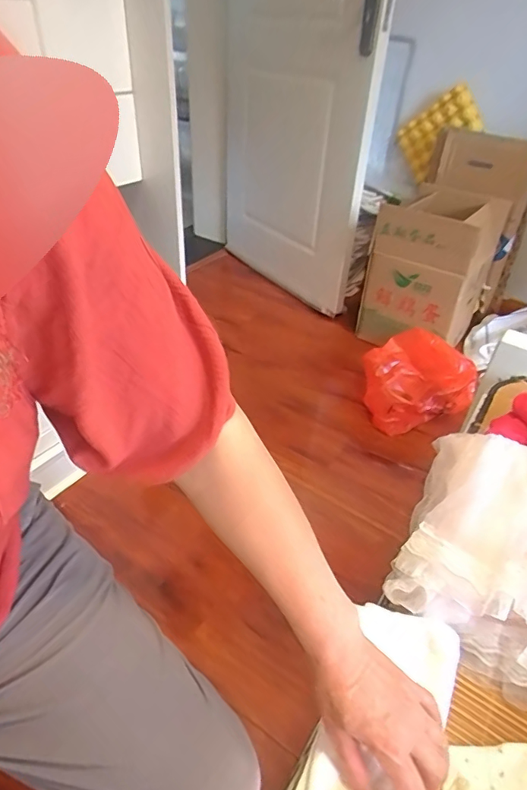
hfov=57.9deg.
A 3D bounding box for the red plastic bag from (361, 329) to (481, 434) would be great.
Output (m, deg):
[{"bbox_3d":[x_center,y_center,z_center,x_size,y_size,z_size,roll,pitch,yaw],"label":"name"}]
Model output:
[{"bbox_3d":[0.435,-0.029,1.370,0.312,0.223,0.262,17,41,17],"label":"red plastic bag"}]

